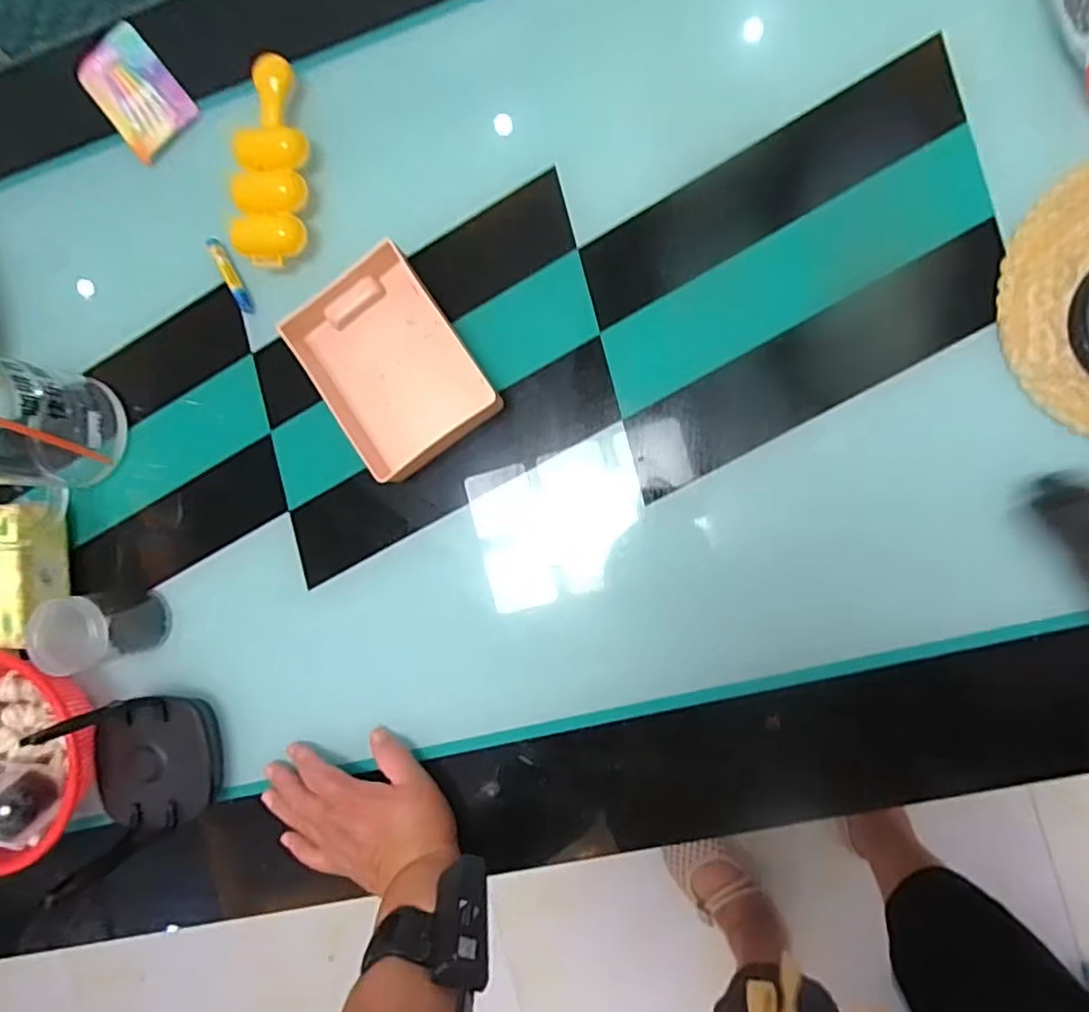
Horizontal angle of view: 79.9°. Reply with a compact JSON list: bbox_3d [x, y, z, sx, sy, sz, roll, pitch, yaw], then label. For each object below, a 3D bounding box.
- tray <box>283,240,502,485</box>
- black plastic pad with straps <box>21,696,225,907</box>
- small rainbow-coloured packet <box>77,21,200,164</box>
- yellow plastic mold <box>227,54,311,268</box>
[{"bbox_3d":[-0.120,-0.113,0.515,0.115,0.036,0.163,-34,85,7],"label":"tray"},{"bbox_3d":[-0.334,0.216,0.510,0.111,0.123,0.120,-22,86,8],"label":"black plastic pad with straps"},{"bbox_3d":[-0.357,-0.361,0.566,0.069,0.020,0.114,-44,84,6],"label":"small rainbow-coloured packet"},{"bbox_3d":[-0.225,-0.279,0.530,0.062,0.035,0.165,0,90,9],"label":"yellow plastic mold"}]

